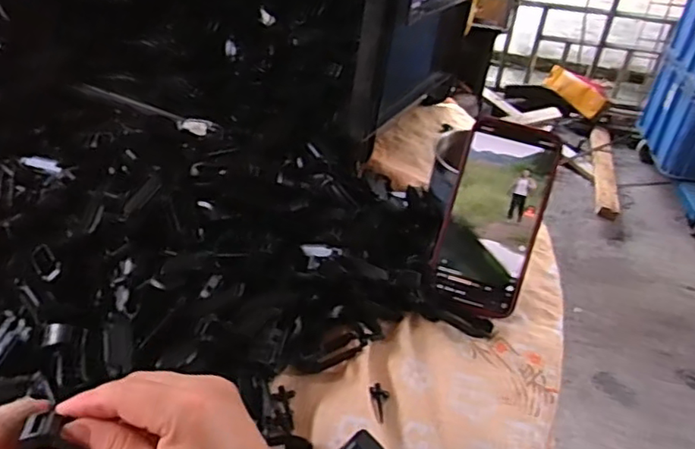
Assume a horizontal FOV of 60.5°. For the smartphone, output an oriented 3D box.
[{"bbox_3d":[0.124,-0.006,0.507,0.076,0.160,0.010,16,3,14],"label":"smartphone"}]

